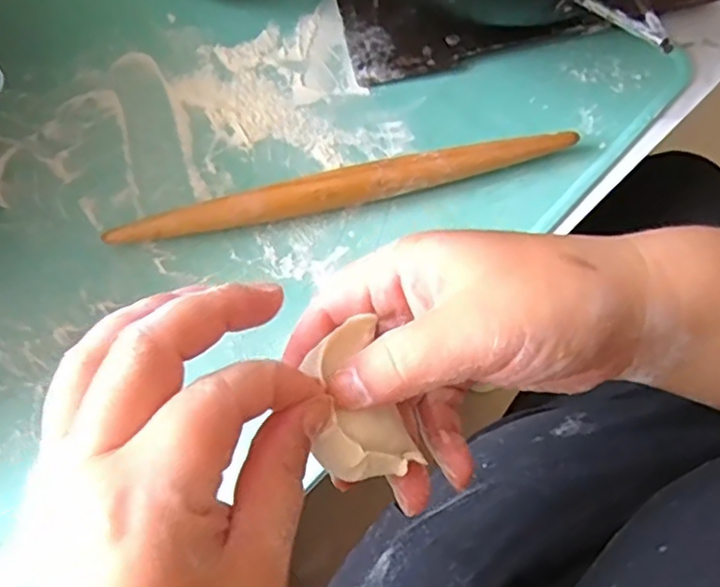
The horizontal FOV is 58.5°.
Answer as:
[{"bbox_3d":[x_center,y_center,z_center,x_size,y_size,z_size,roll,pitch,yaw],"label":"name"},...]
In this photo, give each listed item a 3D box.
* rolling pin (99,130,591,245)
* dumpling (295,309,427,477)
[{"bbox_3d":[-0.008,-0.069,0.440,0.318,0.027,0.019,-12,70,-3],"label":"rolling pin"},{"bbox_3d":[-0.002,0.037,0.211,0.030,0.018,0.049,-19,71,-6],"label":"dumpling"}]

